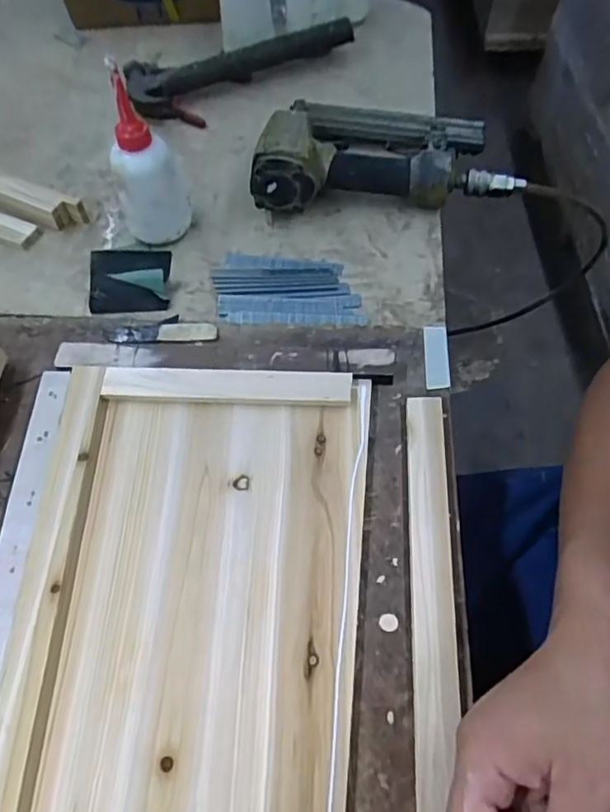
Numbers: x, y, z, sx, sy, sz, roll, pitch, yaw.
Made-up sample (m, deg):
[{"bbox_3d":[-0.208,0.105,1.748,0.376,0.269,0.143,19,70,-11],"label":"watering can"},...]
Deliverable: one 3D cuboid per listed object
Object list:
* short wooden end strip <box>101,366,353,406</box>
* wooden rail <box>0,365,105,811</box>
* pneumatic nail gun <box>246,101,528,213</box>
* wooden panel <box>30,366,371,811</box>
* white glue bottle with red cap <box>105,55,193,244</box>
[{"bbox_3d":[-0.064,-0.016,0.477,0.201,0.011,0.027,2,60,3],"label":"short wooden end strip"},{"bbox_3d":[-0.177,0.170,0.383,0.035,0.022,0.447,-1,60,1],"label":"wooden rail"},{"bbox_3d":[0.079,-0.268,0.605,0.250,0.069,0.148,0,60,2],"label":"pneumatic nail gun"},{"bbox_3d":[-0.064,0.161,0.380,0.195,0.023,0.421,2,60,3],"label":"wooden panel"},{"bbox_3d":[-0.146,-0.217,0.531,0.062,0.162,0.056,-14,60,-7],"label":"white glue bottle with red cap"}]

